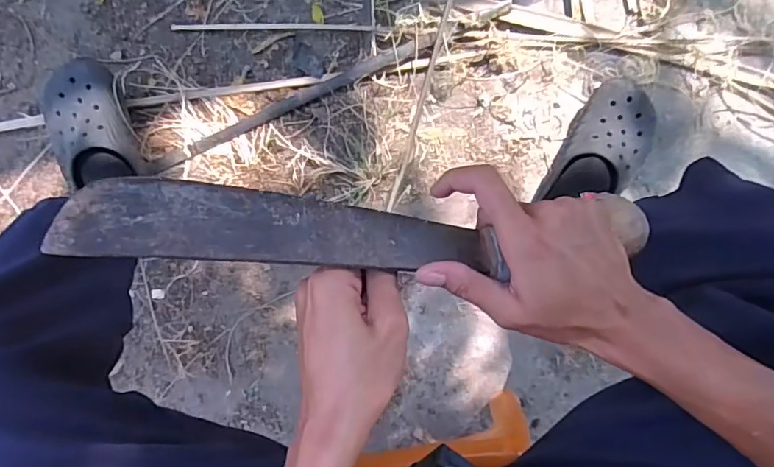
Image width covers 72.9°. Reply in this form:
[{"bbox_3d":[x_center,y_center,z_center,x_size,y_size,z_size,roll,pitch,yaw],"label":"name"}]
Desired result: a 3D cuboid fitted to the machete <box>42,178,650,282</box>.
[{"bbox_3d":[0.009,-0.003,0.342,0.386,0.020,0.050,2,85,-19],"label":"machete"}]

